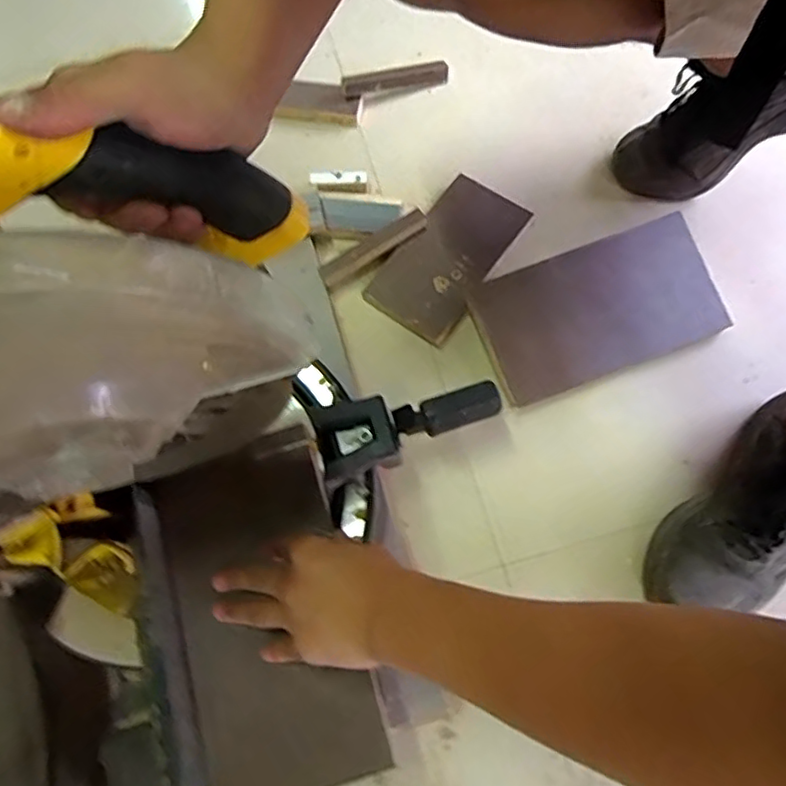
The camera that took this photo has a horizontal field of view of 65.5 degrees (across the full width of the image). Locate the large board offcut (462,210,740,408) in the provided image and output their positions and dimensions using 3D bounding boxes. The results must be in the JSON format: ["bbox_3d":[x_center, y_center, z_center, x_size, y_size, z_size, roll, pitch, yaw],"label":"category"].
[{"bbox_3d":[0.224,-0.092,0.668,0.262,0.011,0.142,-21,83,-8],"label":"large board offcut"}]

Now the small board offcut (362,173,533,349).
[{"bbox_3d":[0.066,-0.159,0.715,0.108,0.018,0.201,36,76,13],"label":"small board offcut"}]

